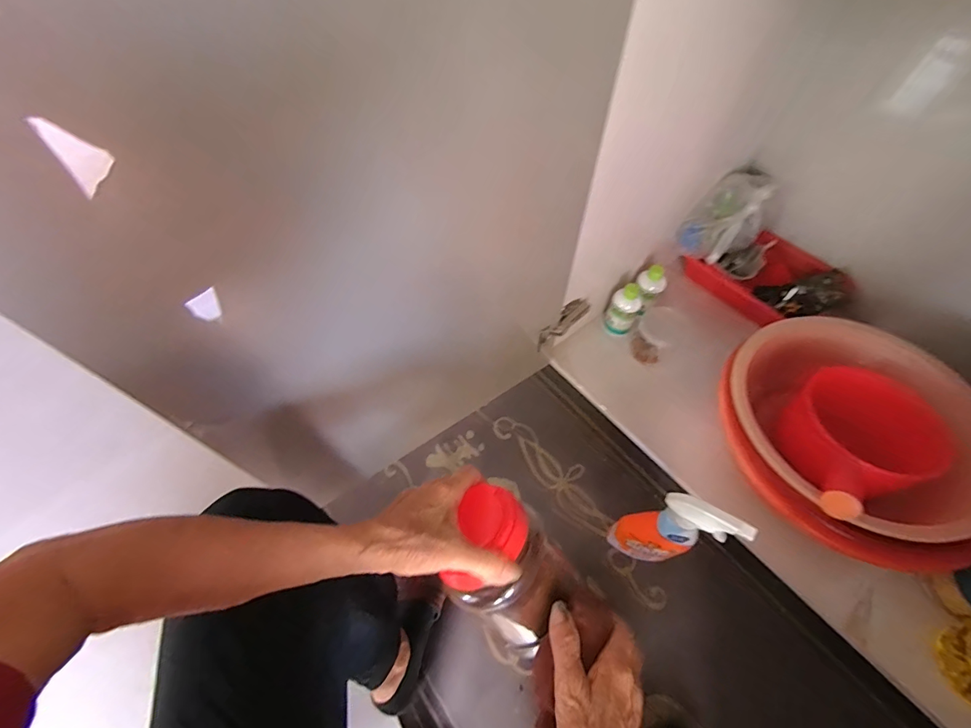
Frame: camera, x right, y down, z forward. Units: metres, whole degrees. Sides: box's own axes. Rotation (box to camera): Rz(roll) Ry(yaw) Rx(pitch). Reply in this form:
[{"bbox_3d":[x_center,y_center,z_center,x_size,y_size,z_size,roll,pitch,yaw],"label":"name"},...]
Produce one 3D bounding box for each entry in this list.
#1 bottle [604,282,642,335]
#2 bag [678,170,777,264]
[{"bbox_3d":[0.267,-0.106,0.808,0.057,0.100,0.049,22,61,13],"label":"bottle"},{"bbox_3d":[0.475,-0.284,0.817,0.163,0.116,0.101,-35,65,-20],"label":"bag"}]

